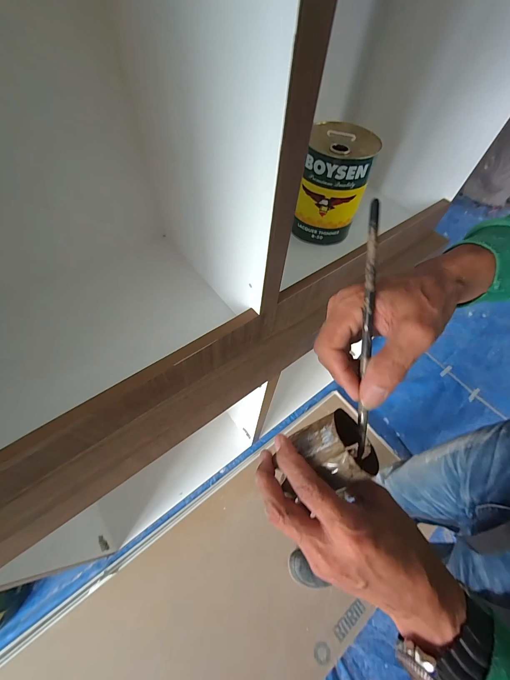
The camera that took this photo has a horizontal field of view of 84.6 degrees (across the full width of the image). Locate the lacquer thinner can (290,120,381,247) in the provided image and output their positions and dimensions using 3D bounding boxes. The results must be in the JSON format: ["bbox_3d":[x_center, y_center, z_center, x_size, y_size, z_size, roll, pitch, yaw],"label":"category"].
[{"bbox_3d":[0.177,-0.358,0.654,0.161,0.199,0.157,11,60,-3],"label":"lacquer thinner can"}]

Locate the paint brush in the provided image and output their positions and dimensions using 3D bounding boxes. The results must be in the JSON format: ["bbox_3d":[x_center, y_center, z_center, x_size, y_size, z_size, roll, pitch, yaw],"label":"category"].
[{"bbox_3d":[0.086,0.002,0.217,0.007,0.200,0.008,-5,15,-8],"label":"paint brush"}]

